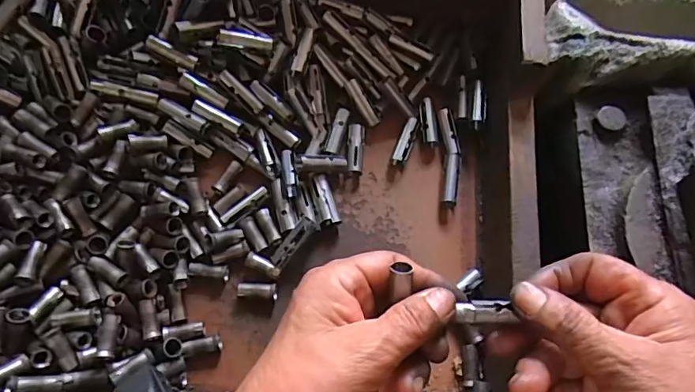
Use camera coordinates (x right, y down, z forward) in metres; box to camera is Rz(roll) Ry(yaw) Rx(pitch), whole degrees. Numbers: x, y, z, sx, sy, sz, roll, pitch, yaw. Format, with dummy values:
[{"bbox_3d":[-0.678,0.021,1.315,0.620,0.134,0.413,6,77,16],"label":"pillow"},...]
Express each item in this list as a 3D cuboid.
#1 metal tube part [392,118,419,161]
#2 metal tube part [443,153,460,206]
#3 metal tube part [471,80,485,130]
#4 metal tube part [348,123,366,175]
[{"bbox_3d":[0.043,-0.041,0.358,0.010,0.010,0.036,20,72,9],"label":"metal tube part"},{"bbox_3d":[0.074,-0.012,0.351,0.009,0.010,0.037,9,71,6],"label":"metal tube part"},{"bbox_3d":[0.096,-0.069,0.360,0.008,0.007,0.038,6,70,5],"label":"metal tube part"},{"bbox_3d":[0.006,-0.034,0.357,0.012,0.013,0.038,4,70,4],"label":"metal tube part"}]

